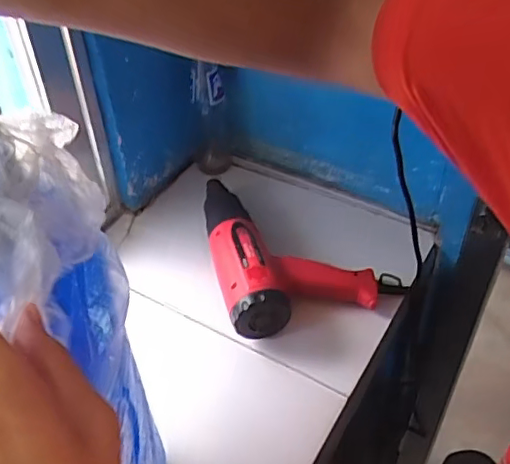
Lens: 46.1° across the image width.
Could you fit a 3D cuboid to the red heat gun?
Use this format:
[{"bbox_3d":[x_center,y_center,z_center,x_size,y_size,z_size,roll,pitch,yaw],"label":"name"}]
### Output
[{"bbox_3d":[0.042,0.003,0.827,0.229,0.095,0.285,-15,46,-12],"label":"red heat gun"}]

